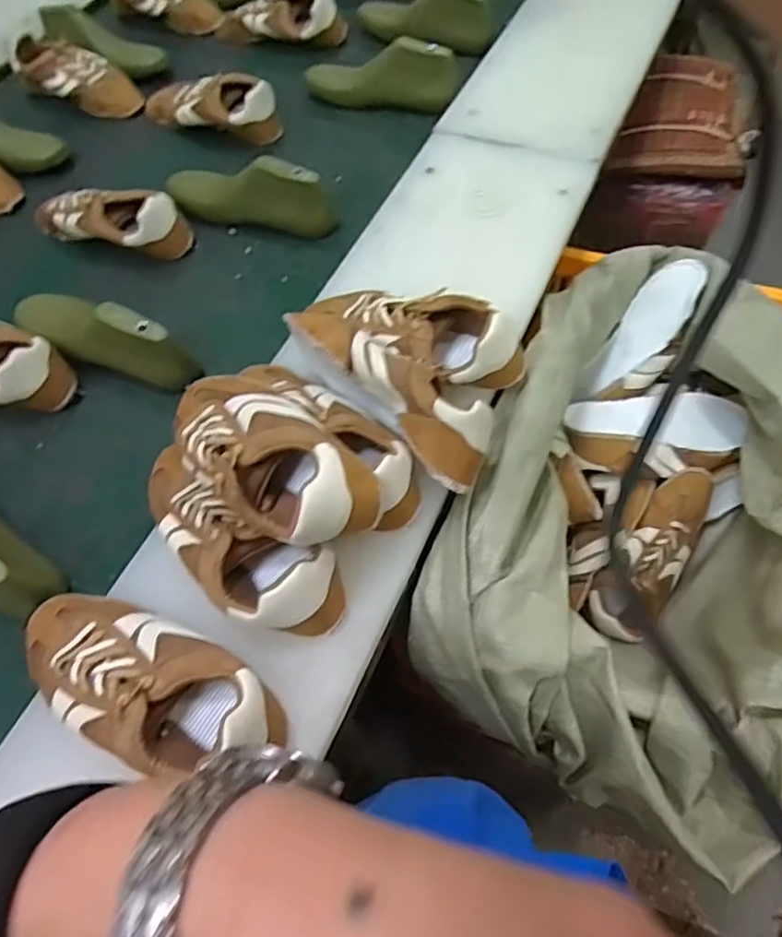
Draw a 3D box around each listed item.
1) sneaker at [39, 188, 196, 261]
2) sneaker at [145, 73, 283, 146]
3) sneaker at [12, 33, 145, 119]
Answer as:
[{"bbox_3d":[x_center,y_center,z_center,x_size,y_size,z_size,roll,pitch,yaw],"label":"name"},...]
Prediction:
[{"bbox_3d":[-0.393,-0.344,0.857,0.221,0.082,0.078,15,63,12],"label":"sneaker"},{"bbox_3d":[-0.301,-0.581,0.983,0.257,0.077,0.098,17,63,13],"label":"sneaker"},{"bbox_3d":[-0.539,-0.666,1.061,0.250,0.090,0.088,27,66,17],"label":"sneaker"}]

